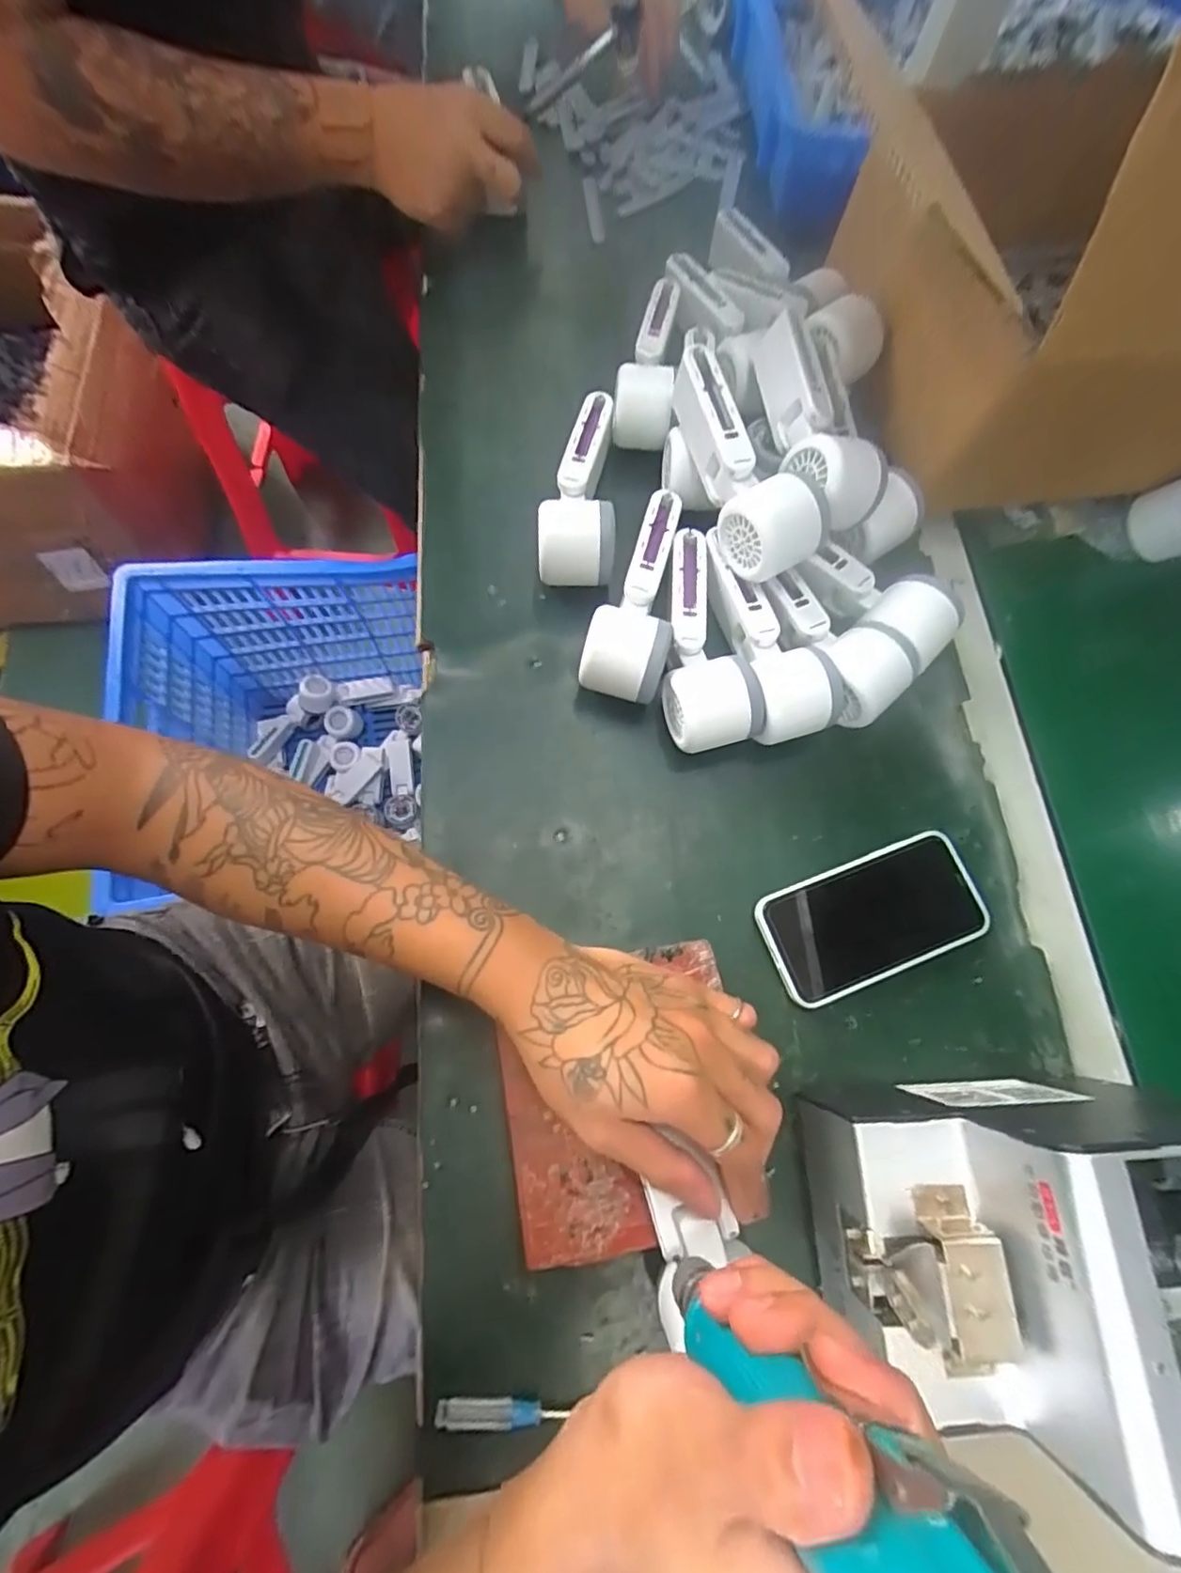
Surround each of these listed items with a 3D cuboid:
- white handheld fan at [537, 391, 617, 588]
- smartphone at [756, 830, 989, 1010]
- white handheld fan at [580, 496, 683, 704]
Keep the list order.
[{"bbox_3d":[-0.009,-0.226,0.464,0.058,0.050,0.164,0,73,-2],"label":"white handheld fan"},{"bbox_3d":[0.185,0.085,0.399,0.144,0.012,0.073,-19,74,-8],"label":"smartphone"},{"bbox_3d":[0.039,-0.141,0.439,0.054,0.061,0.164,15,73,3],"label":"white handheld fan"}]

